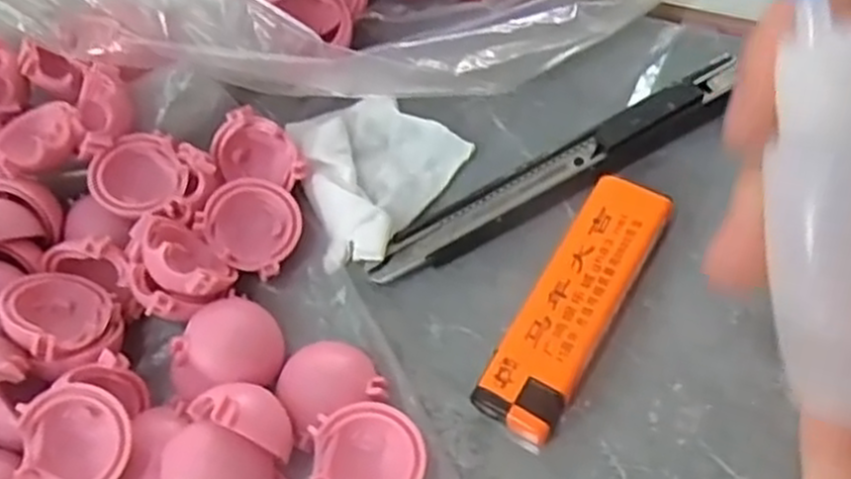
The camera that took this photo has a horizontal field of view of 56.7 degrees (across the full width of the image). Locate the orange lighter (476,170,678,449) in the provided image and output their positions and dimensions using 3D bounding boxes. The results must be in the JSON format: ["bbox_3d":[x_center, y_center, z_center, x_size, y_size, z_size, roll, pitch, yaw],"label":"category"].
[{"bbox_3d":[0.042,0.017,0.222,0.023,0.010,0.081,26,69,20],"label":"orange lighter"}]

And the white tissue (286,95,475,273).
[{"bbox_3d":[-0.023,-0.023,0.257,0.053,0.013,0.057,29,70,22],"label":"white tissue"}]

